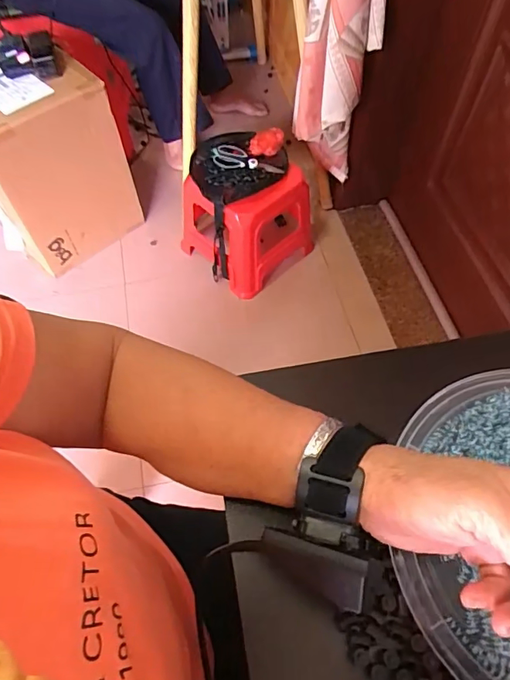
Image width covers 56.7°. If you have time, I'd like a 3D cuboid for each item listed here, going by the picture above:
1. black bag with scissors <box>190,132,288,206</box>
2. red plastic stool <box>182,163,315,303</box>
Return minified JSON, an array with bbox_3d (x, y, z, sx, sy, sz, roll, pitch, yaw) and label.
[{"bbox_3d":[-0.046,-0.462,1.235,0.244,0.045,0.245,-29,62,-15],"label":"black bag with scissors"},{"bbox_3d":[-0.033,-0.350,1.317,0.301,0.275,0.278,38,66,21],"label":"red plastic stool"}]

